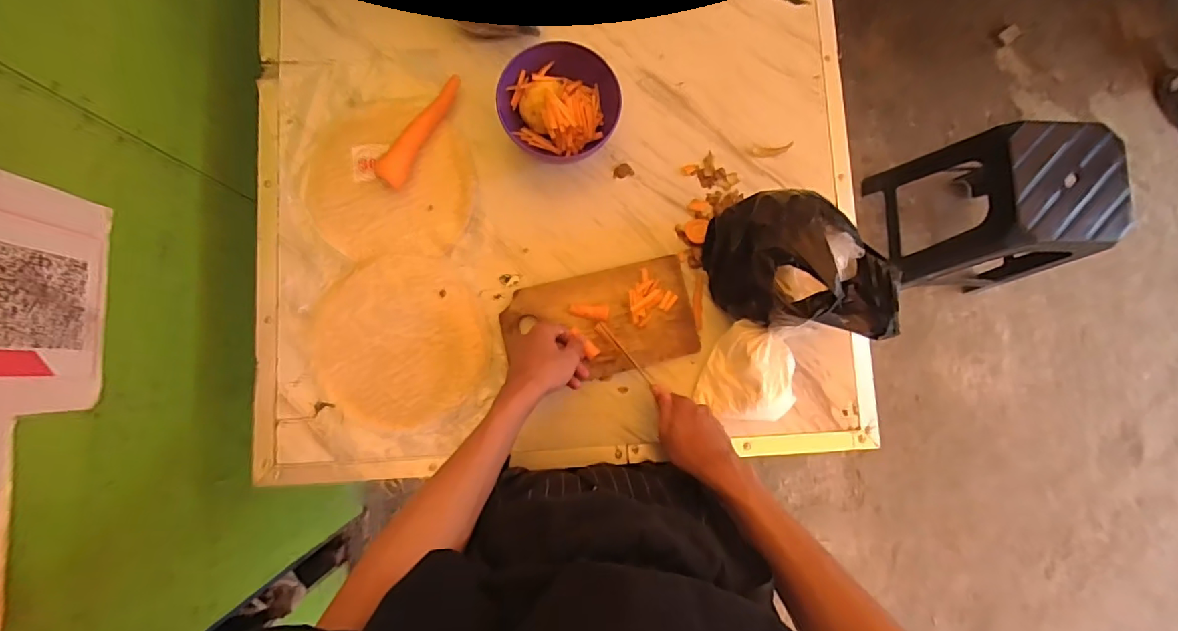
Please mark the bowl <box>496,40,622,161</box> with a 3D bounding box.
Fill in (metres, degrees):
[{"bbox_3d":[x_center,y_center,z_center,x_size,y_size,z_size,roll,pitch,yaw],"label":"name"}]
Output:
[{"bbox_3d":[-0.035,-0.278,0.678,0.150,0.070,0.143,0,84,-4],"label":"bowl"}]

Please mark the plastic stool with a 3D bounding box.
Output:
[{"bbox_3d":[0.969,-0.254,1.284,0.327,0.456,0.314,0,84,-4],"label":"plastic stool"}]

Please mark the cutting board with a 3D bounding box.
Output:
[{"bbox_3d":[0.022,0.009,0.669,0.229,0.017,0.132,-14,85,-5],"label":"cutting board"}]

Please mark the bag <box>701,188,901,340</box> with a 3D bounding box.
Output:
[{"bbox_3d":[0.249,-0.056,0.613,0.180,0.185,0.152,1,84,-4],"label":"bag"}]

